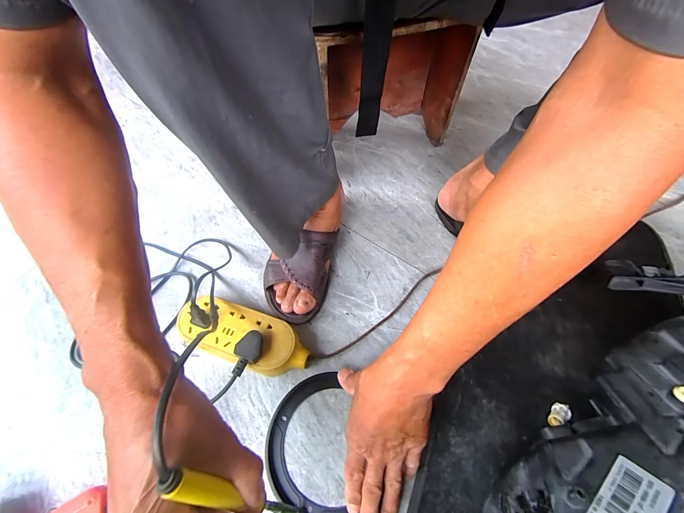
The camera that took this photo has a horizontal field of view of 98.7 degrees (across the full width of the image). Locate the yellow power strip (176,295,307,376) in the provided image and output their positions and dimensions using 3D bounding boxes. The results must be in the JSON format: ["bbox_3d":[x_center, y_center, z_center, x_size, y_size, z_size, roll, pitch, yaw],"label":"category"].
[{"bbox_3d":[-0.137,0.112,0.410,0.178,0.041,0.074,17,59,9],"label":"yellow power strip"}]

